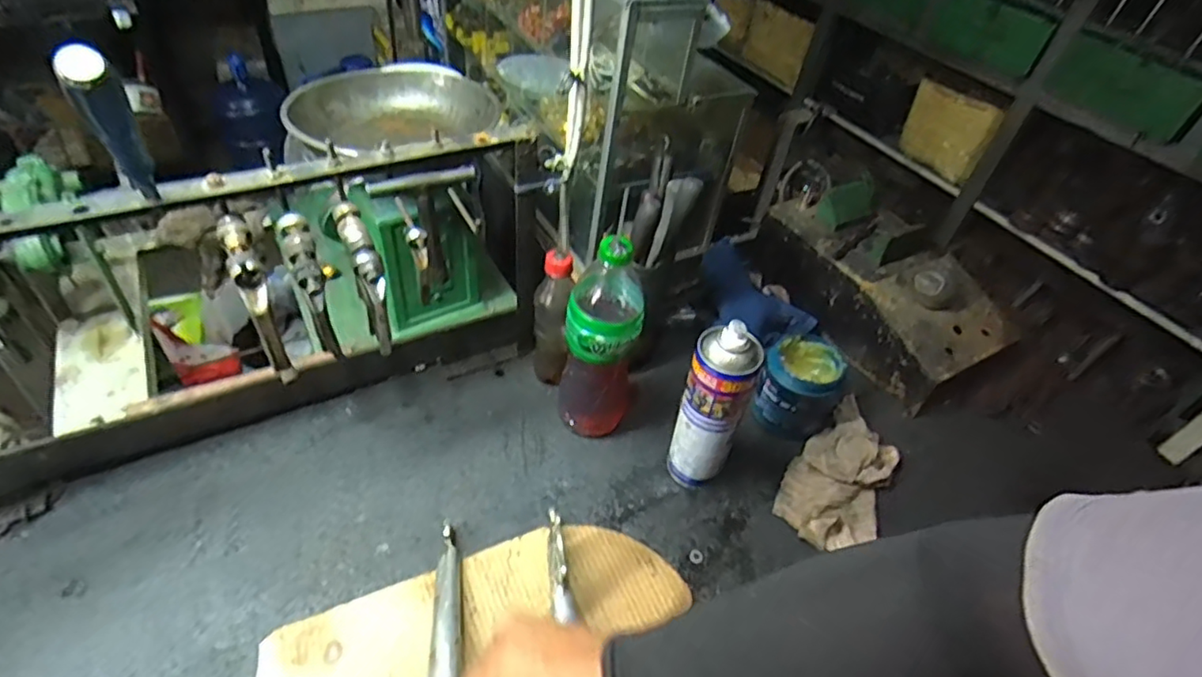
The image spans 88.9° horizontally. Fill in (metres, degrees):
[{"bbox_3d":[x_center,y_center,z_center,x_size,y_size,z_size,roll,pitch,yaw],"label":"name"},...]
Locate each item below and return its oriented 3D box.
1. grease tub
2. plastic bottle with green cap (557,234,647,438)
[{"bbox_3d":[0.243,0.055,0.764,0.087,0.093,0.088,3,43,-3],"label":"grease tub"},{"bbox_3d":[0.000,0.006,0.665,0.082,0.270,0.076,7,43,0],"label":"plastic bottle with green cap"}]

